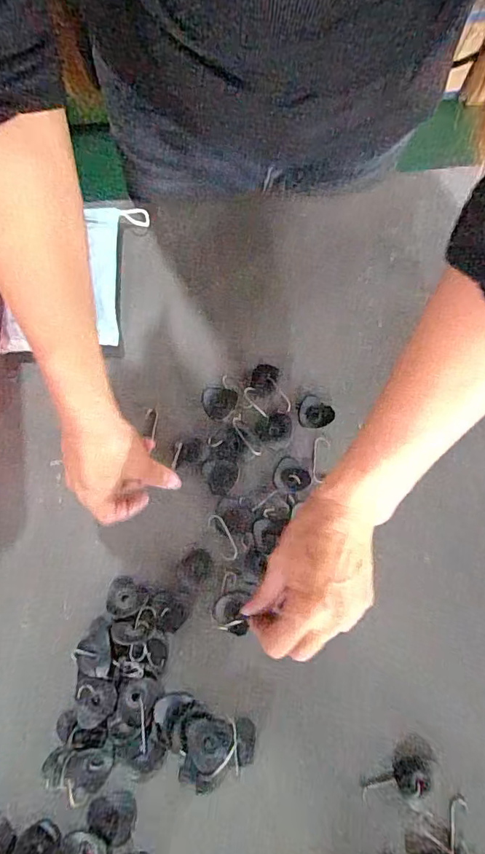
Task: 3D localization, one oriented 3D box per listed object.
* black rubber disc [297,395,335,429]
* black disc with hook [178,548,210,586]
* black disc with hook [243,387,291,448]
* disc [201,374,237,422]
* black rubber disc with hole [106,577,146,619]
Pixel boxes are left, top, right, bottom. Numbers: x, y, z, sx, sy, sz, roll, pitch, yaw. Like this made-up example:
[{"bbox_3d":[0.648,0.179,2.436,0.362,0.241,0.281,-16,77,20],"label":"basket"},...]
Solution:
[{"bbox_3d":[0.070,-0.013,0.466,0.034,0.004,0.032,0,73,-1],"label":"black rubber disc"},{"bbox_3d":[-0.042,0.124,0.424,0.026,0.004,0.031,33,75,8],"label":"black disc with hook"},{"bbox_3d":[0.027,-0.012,0.469,0.031,0.004,0.066,-20,75,-7],"label":"black disc with hook"},{"bbox_3d":[-0.023,-0.027,0.474,0.035,0.006,0.040,-26,75,-9],"label":"disc"},{"bbox_3d":[-0.104,0.148,0.414,0.033,0.004,0.030,0,73,-1],"label":"black rubber disc with hole"}]

